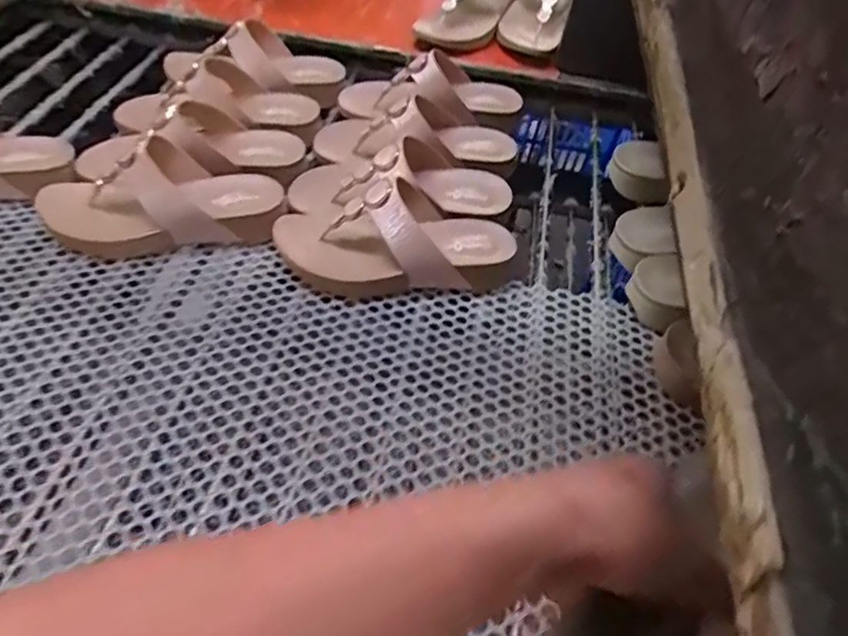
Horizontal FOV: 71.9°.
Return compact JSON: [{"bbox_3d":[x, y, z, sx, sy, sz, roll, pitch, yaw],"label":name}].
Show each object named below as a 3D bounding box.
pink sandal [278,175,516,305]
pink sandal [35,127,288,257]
[{"bbox_3d":[-0.026,-0.078,0.564,0.229,0.089,0.087,0,50,-5],"label":"pink sandal"},{"bbox_3d":[-0.264,-0.119,0.574,0.230,0.081,0.100,-8,51,-11],"label":"pink sandal"}]

